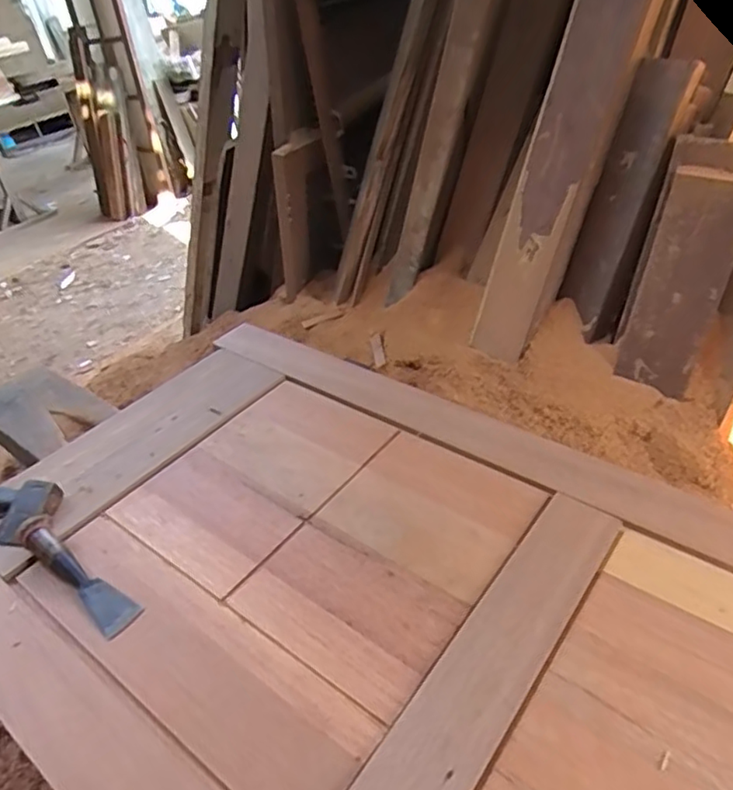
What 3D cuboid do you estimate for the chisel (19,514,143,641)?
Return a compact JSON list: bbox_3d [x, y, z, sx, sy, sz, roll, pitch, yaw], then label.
[{"bbox_3d":[-0.427,0.262,0.888,0.243,0.030,0.051,33,51,21],"label":"chisel"}]

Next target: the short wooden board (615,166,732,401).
[{"bbox_3d":[0.532,-0.184,1.038,0.137,0.366,0.024,21,29,27],"label":"short wooden board"}]

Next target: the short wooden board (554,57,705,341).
[{"bbox_3d":[0.451,-0.331,1.084,0.116,0.470,0.031,27,30,34],"label":"short wooden board"}]

